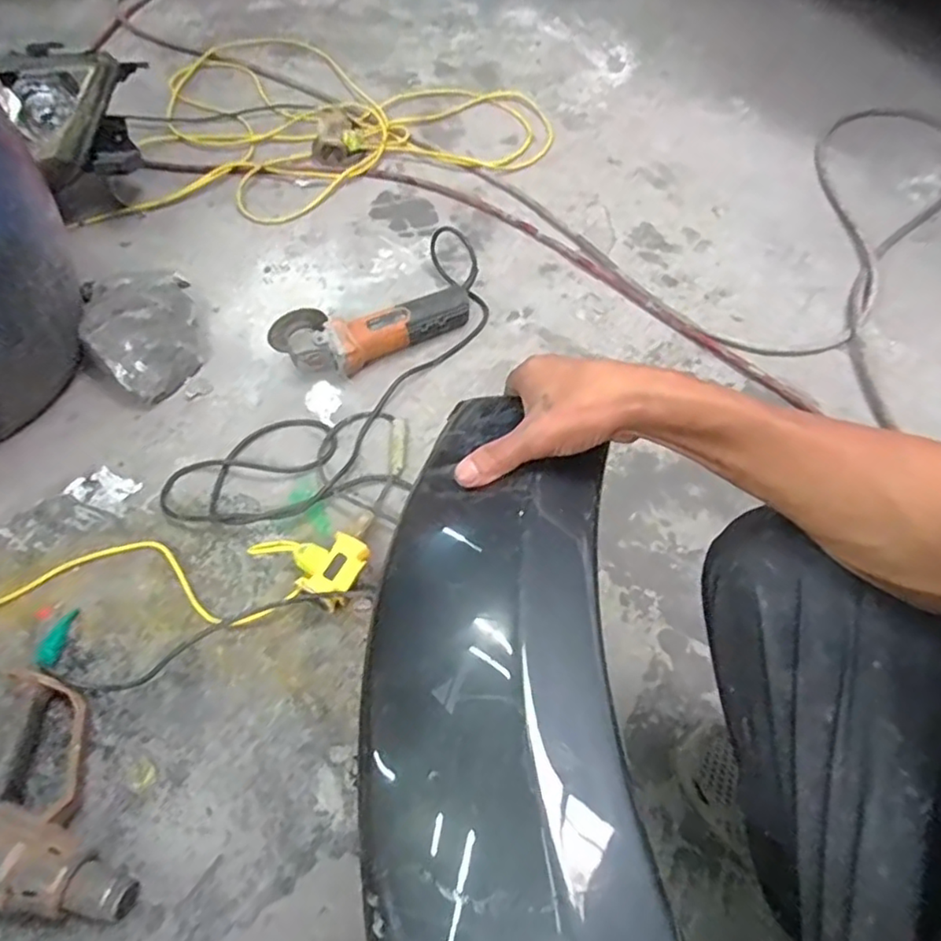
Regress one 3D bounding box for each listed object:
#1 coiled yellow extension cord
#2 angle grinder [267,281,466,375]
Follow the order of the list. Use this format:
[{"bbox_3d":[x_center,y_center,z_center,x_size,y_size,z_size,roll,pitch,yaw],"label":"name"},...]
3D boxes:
[{"bbox_3d":[-0.289,-0.747,1.269,0.834,0.039,0.595,-15,62,-9],"label":"coiled yellow extension cord"},{"bbox_3d":[-0.144,-0.207,0.939,0.300,0.074,0.099,-16,62,-10],"label":"angle grinder"}]

